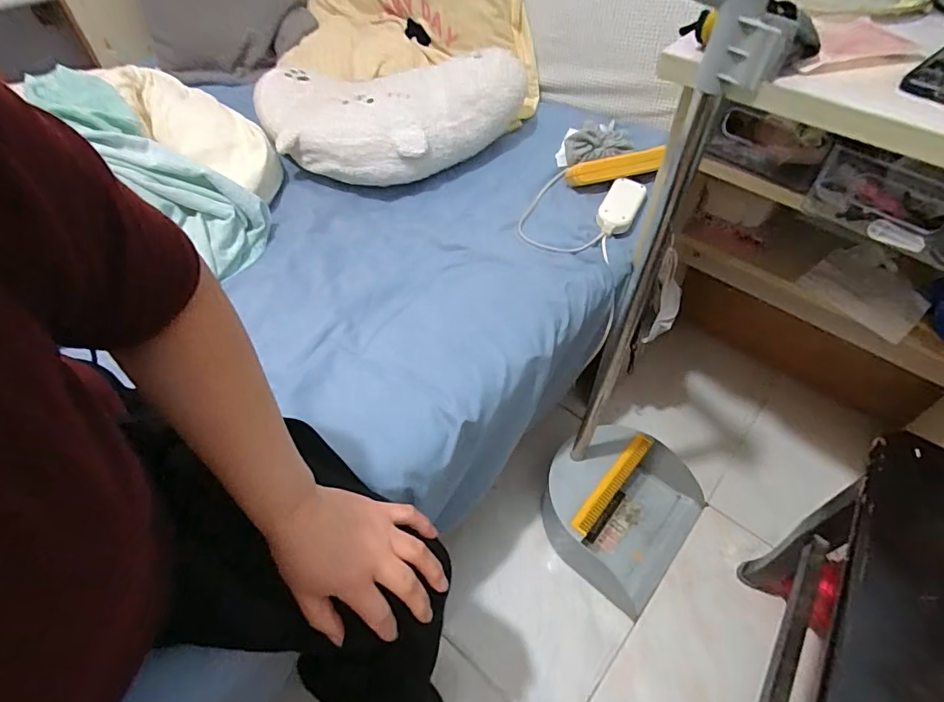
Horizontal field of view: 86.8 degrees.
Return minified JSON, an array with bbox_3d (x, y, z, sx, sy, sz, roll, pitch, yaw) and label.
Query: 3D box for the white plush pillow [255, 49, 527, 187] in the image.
[{"bbox_3d":[-0.170,-0.409,0.881,0.489,0.153,0.255,9,52,8],"label":"white plush pillow"}]

